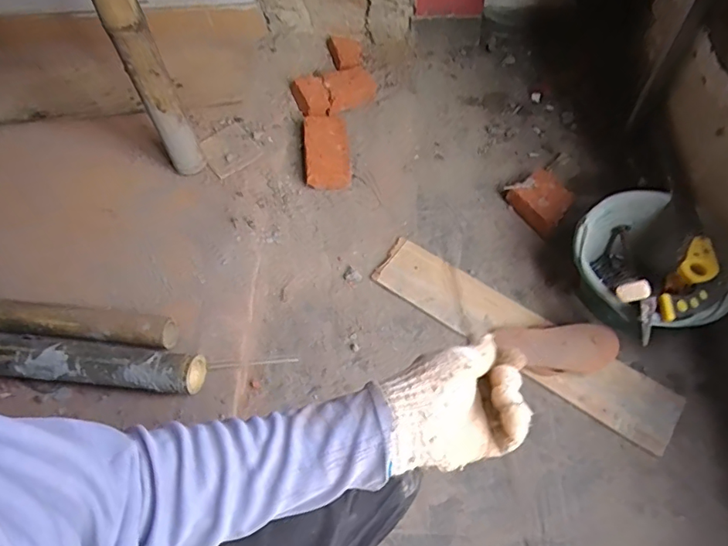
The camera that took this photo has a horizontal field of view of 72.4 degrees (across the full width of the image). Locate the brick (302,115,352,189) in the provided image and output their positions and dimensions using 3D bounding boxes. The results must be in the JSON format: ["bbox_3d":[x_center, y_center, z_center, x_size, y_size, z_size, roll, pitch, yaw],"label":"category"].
[{"bbox_3d":[-0.091,-0.300,1.217,0.108,0.065,0.222,-8,58,1],"label":"brick"}]

